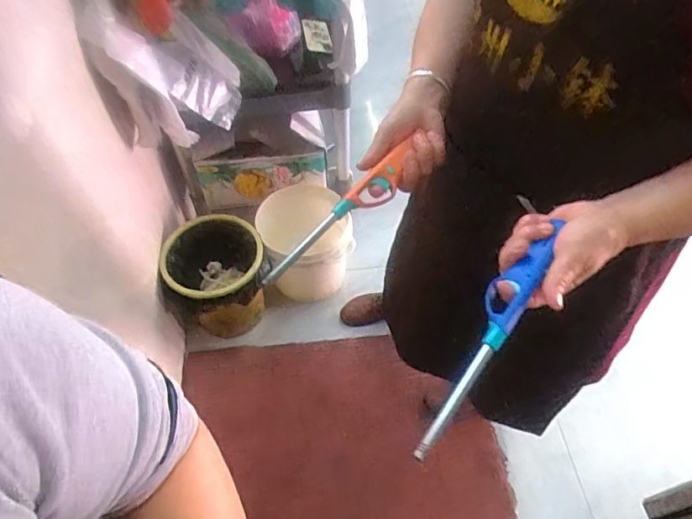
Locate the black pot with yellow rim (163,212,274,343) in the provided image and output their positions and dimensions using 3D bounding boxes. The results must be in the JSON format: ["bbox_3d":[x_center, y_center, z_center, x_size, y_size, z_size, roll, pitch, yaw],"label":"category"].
[{"bbox_3d":[-0.345,0.064,1.374,0.257,0.313,0.260,0,54,0],"label":"black pot with yellow rim"}]

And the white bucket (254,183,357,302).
[{"bbox_3d":[-0.112,-0.044,1.442,0.242,0.320,0.256,0,54,0],"label":"white bucket"}]

